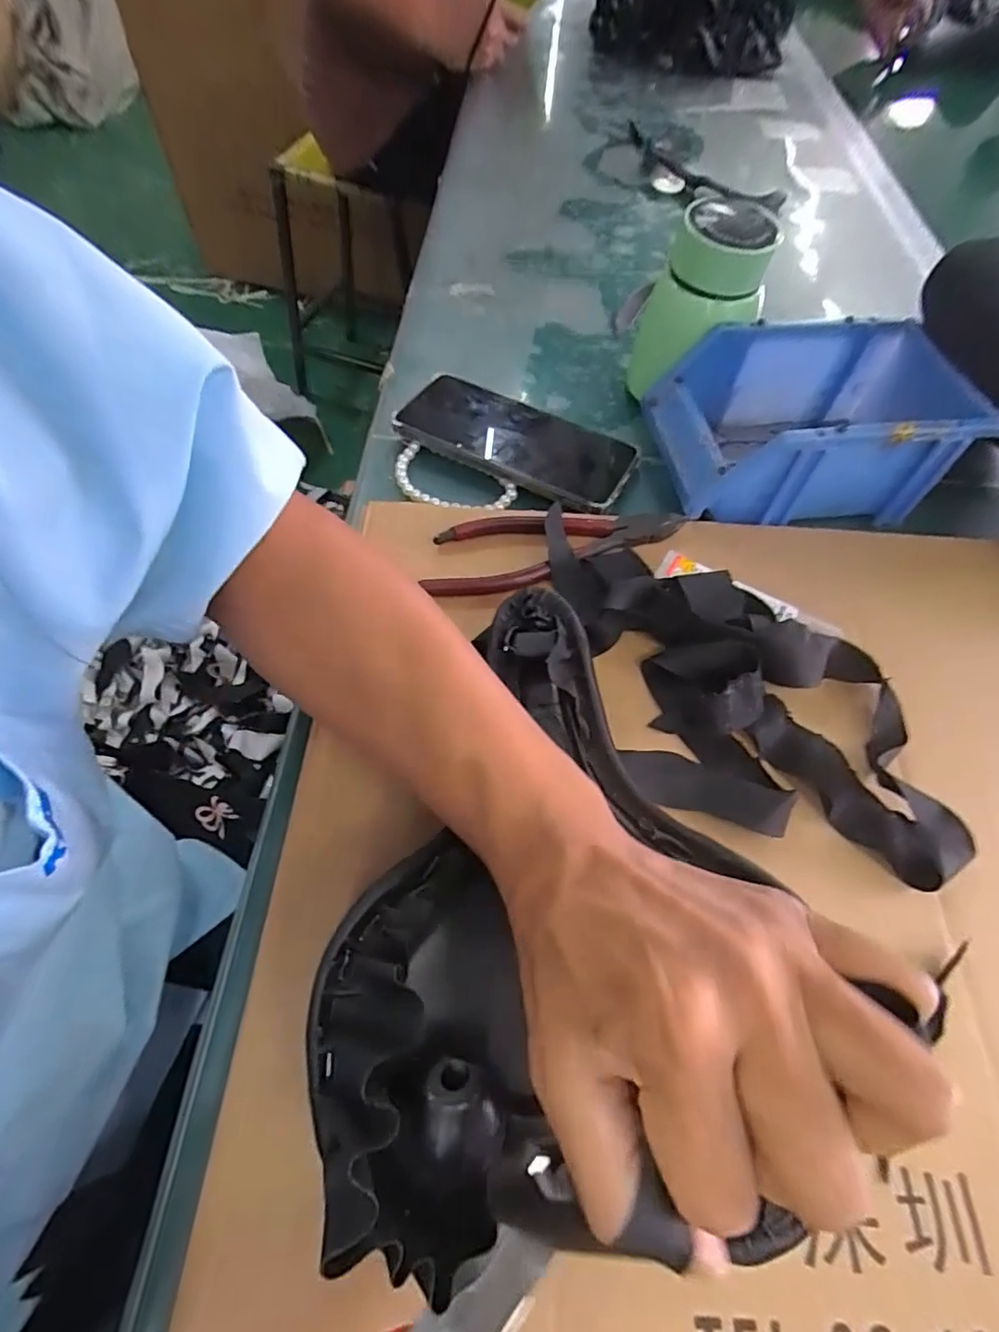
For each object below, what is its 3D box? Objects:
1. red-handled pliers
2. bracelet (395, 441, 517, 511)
[{"bbox_3d":[0.036,-0.077,0.353,0.162,0.010,0.057,-15,62,-10],"label":"red-handled pliers"},{"bbox_3d":[-0.034,-0.121,0.383,0.084,0.009,0.046,26,62,12],"label":"bracelet"}]

